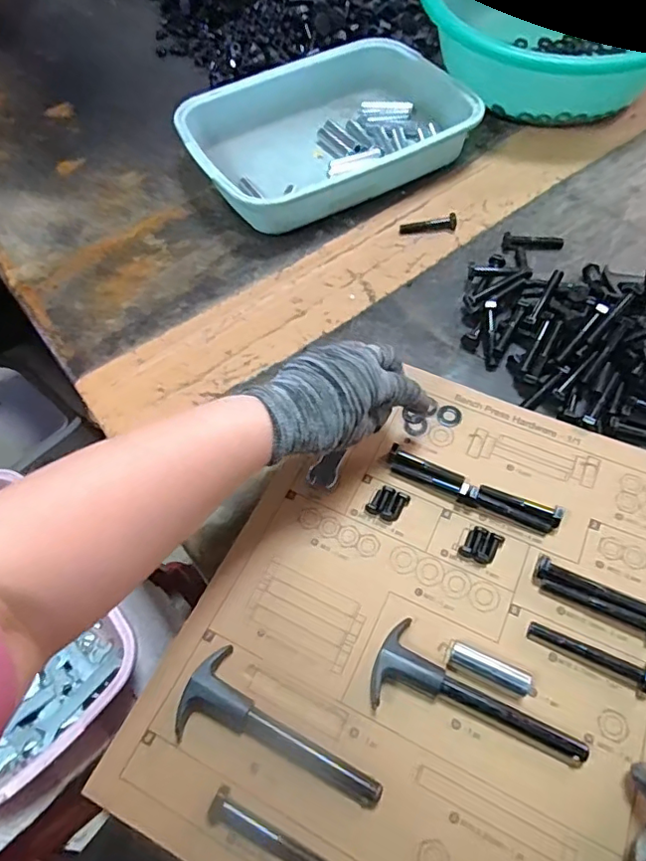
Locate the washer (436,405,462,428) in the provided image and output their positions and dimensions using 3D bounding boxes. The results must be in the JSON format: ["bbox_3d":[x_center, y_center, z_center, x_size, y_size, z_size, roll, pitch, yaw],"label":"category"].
[{"bbox_3d":[0.104,-0.012,0.457,0.020,0.004,0.021,-2,58,3],"label":"washer"}]

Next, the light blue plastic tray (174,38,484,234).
[{"bbox_3d":[0.011,-0.351,0.652,0.323,0.066,0.204,-23,60,-10],"label":"light blue plastic tray"}]

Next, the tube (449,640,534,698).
[{"bbox_3d":[0.106,0.152,0.354,0.050,0.014,0.013,22,62,16],"label":"tube"}]

